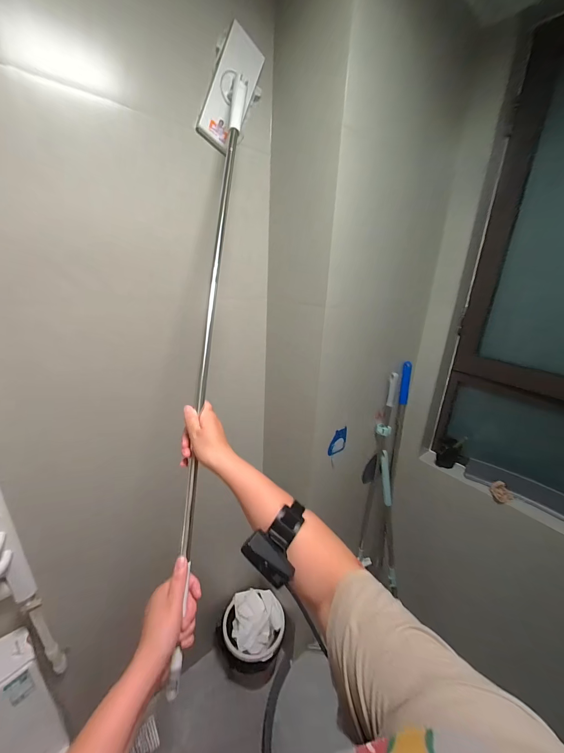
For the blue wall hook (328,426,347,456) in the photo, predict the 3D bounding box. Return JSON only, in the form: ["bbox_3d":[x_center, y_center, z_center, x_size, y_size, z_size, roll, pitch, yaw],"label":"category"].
[{"bbox_3d":[0.187,0.224,0.999,0.078,0.089,0.017,-17,26,-29],"label":"blue wall hook"}]

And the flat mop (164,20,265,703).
[{"bbox_3d":[-0.139,-0.174,0.586,0.131,1.263,0.105,2,-13,-2],"label":"flat mop"}]

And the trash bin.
[{"bbox_3d":[-0.116,1.097,1.225,0.250,0.236,0.253,-2,21,-11],"label":"trash bin"}]

